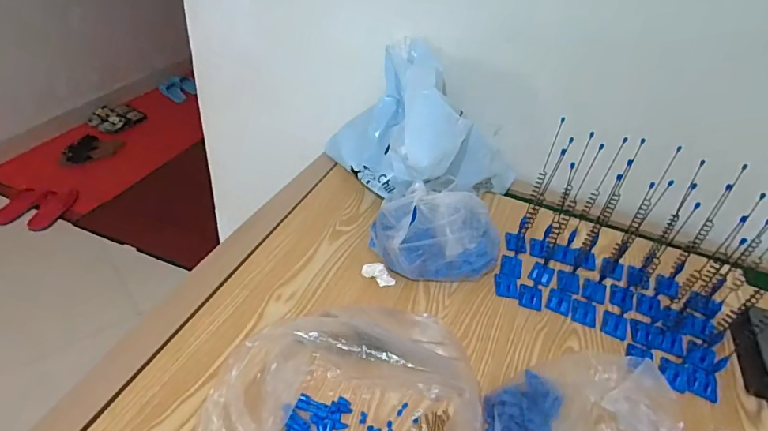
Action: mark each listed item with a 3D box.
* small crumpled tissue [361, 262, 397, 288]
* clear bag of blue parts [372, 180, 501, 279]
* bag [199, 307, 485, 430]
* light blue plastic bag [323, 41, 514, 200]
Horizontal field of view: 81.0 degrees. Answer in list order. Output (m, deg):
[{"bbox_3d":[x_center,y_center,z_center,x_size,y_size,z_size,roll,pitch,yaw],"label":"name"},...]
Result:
[{"bbox_3d":[-0.008,0.087,0.669,0.050,0.025,0.019,27,43,21],"label":"small crumpled tissue"},{"bbox_3d":[0.086,0.030,0.690,0.191,0.103,0.125,-3,41,-12],"label":"clear bag of blue parts"},{"bbox_3d":[-0.040,0.173,0.476,0.251,0.135,0.222,7,40,-1],"label":"bag"},{"bbox_3d":[0.057,-0.168,0.835,0.283,0.210,0.301,-23,49,-32],"label":"light blue plastic bag"}]

